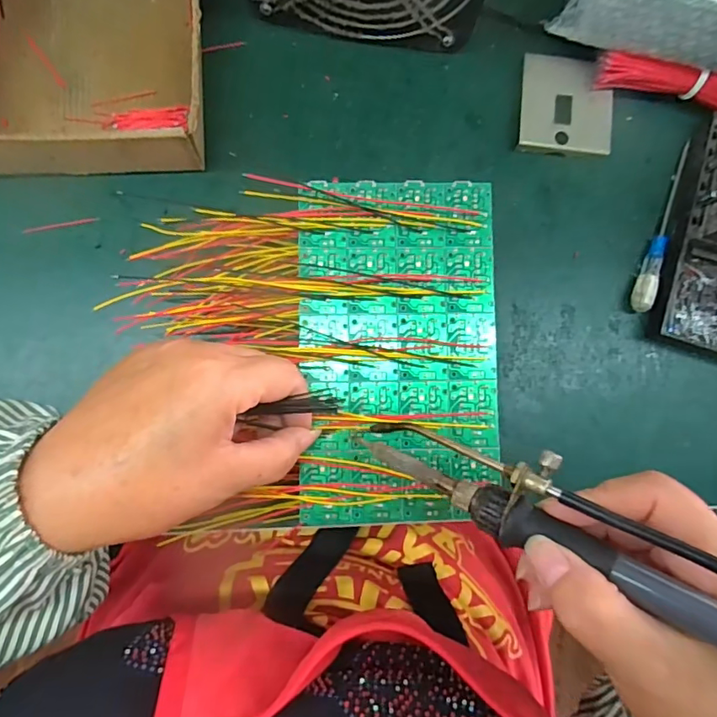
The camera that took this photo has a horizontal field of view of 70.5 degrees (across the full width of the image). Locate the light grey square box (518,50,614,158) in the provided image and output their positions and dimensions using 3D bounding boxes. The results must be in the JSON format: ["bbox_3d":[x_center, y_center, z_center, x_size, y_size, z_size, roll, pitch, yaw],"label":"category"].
[{"bbox_3d":[0.143,-0.173,0.348,0.063,0.011,0.065,4,87,-2],"label":"light grey square box"}]

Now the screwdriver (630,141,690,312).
[{"bbox_3d":[0.206,-0.090,0.343,0.012,0.012,0.123,19,84,-1],"label":"screwdriver"}]

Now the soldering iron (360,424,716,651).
[{"bbox_3d":[0.090,0.065,0.188,0.197,0.029,0.034,21,86,31],"label":"soldering iron"}]

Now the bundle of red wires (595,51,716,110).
[{"bbox_3d":[0.224,-0.177,0.338,0.133,0.025,0.018,12,84,-2],"label":"bundle of red wires"}]

